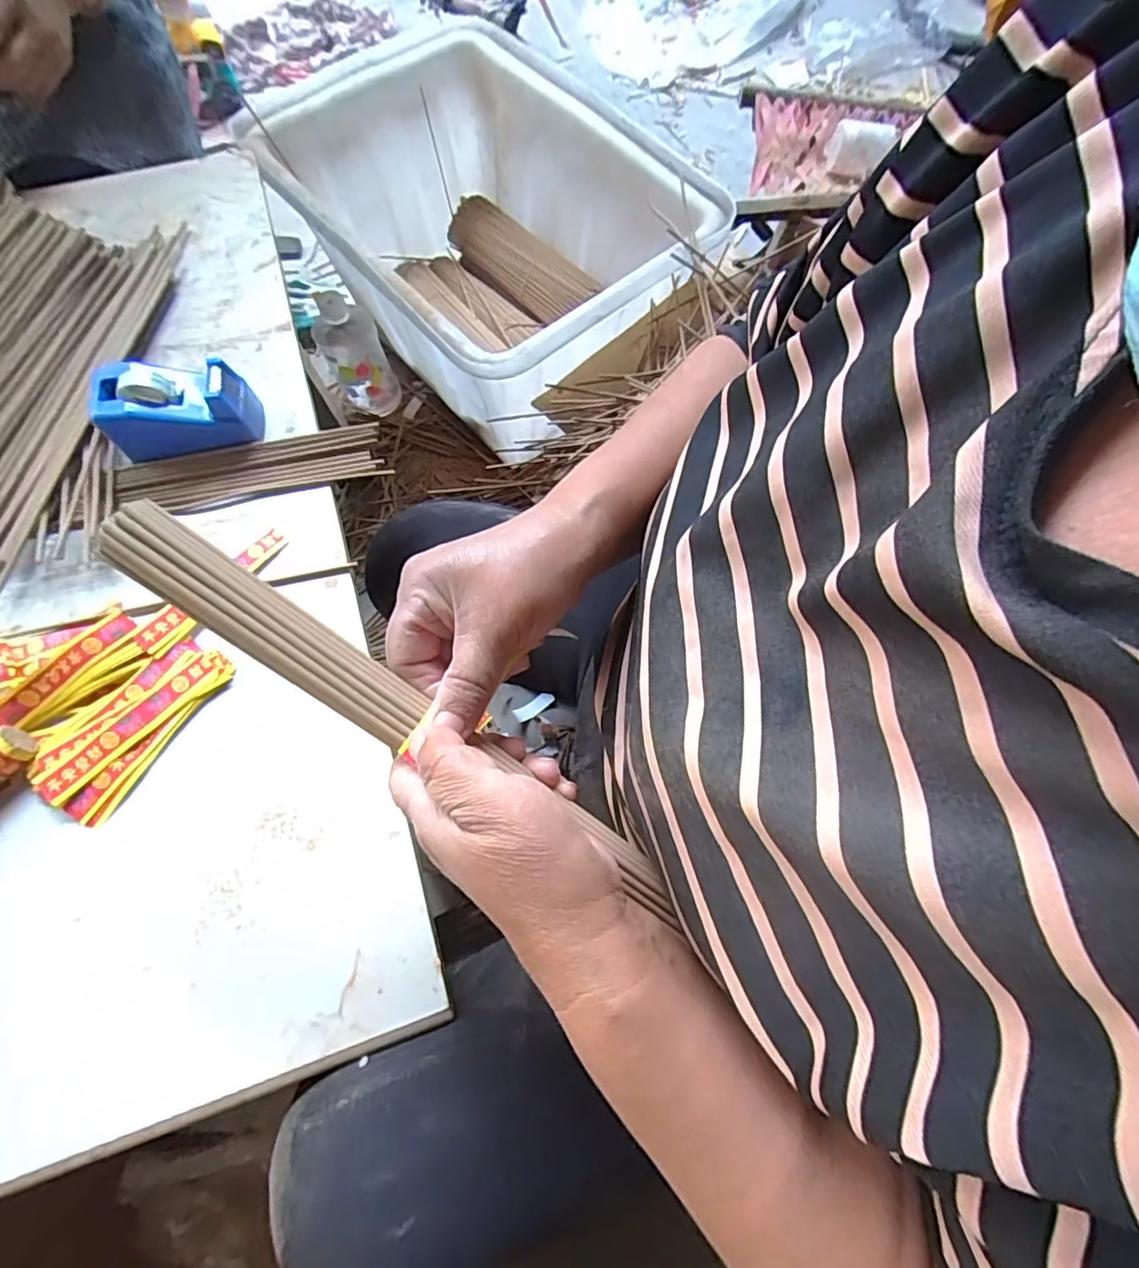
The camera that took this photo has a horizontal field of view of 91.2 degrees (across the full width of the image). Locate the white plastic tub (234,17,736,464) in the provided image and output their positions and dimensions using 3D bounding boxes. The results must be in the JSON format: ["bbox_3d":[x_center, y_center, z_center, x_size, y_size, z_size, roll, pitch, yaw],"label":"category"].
[{"bbox_3d":[-0.126,-0.589,0.858,0.447,0.278,0.608,-36,75,-13],"label":"white plastic tub"}]

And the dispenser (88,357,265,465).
[{"bbox_3d":[-0.297,-0.174,0.427,0.107,0.050,0.053,-10,71,-5],"label":"dispenser"}]

